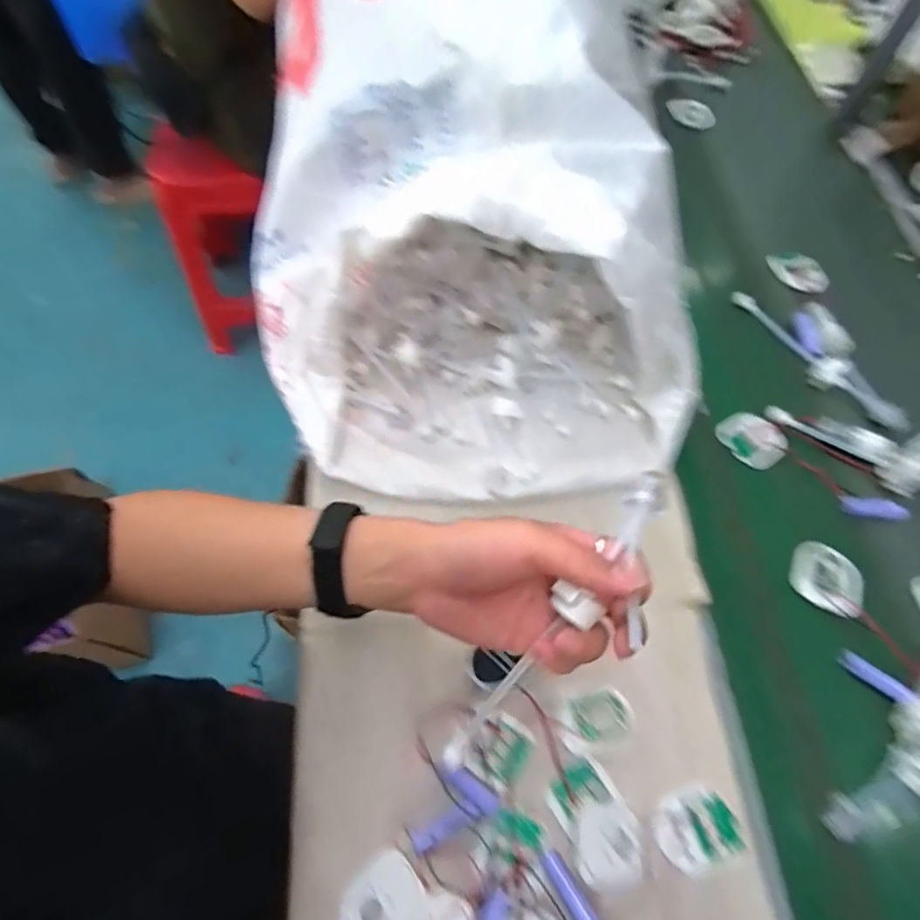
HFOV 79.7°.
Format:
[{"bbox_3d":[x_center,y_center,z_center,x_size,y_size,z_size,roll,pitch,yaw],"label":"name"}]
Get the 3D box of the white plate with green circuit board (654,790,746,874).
[{"bbox_3d":[0.168,0.263,0.390,0.056,0.007,0.043,-15,63,-10],"label":"white plate with green circuit board"}]

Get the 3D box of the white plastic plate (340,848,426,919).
[{"bbox_3d":[-0.052,0.295,0.367,0.042,0.008,0.055,42,68,19],"label":"white plastic plate"}]

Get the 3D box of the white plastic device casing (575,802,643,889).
[{"bbox_3d":[0.104,0.267,0.383,0.047,0.016,0.046,1,61,-2],"label":"white plastic device casing"}]

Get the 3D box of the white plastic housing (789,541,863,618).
[{"bbox_3d":[0.336,0.107,0.502,0.060,0.007,0.063,20,62,9],"label":"white plastic housing"}]

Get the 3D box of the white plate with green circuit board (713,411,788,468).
[{"bbox_3d":[0.302,-0.023,0.564,0.058,0.004,0.064,-36,68,-19],"label":"white plate with green circuit board"}]

